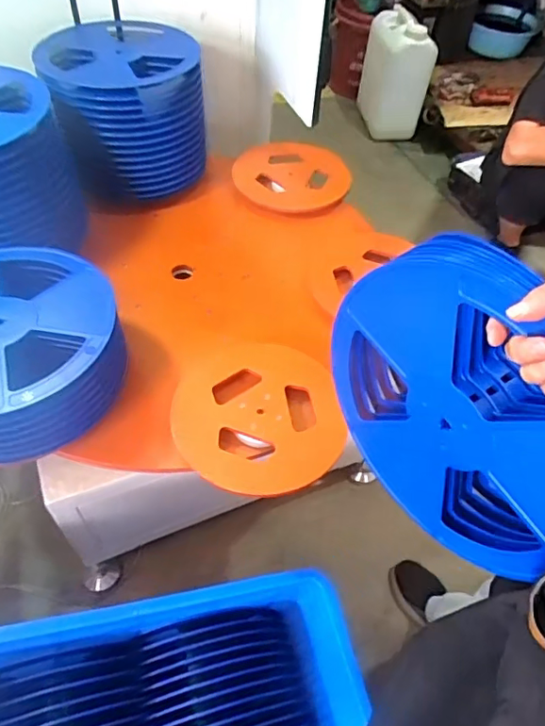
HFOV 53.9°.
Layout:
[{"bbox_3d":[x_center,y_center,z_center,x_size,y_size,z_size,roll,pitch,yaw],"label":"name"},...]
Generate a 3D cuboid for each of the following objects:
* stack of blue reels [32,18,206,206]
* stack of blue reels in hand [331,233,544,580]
[{"bbox_3d":[-0.319,-0.561,1.171,0.309,0.233,0.341,-18,56,-17],"label":"stack of blue reels"},{"bbox_3d":[0.187,0.042,0.524,0.075,0.313,0.306,-27,59,-23],"label":"stack of blue reels in hand"}]

